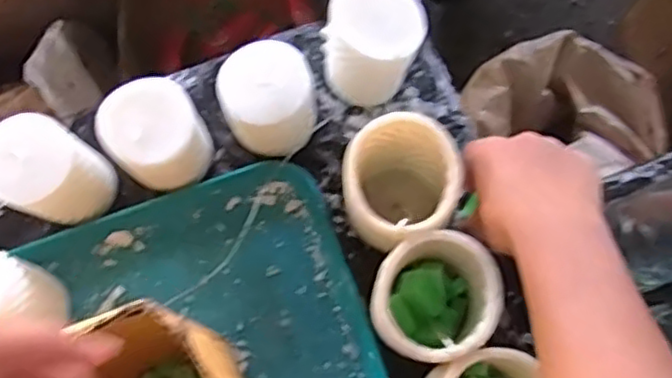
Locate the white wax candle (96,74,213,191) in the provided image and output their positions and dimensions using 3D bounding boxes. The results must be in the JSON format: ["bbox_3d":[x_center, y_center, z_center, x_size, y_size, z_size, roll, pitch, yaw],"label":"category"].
[{"bbox_3d":[-0.140,-0.036,0.535,0.074,0.101,0.067,-29,77,-7],"label":"white wax candle"}]

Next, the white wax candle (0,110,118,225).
[{"bbox_3d":[-0.228,-0.012,0.537,0.067,0.092,0.069,0,76,0],"label":"white wax candle"}]

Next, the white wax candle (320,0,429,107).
[{"bbox_3d":[0.029,-0.119,0.567,0.079,0.104,0.072,-8,76,-2],"label":"white wax candle"}]

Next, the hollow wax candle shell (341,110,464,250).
[{"bbox_3d":[0.048,0.001,0.528,0.082,0.111,0.079,0,76,0],"label":"hollow wax candle shell"}]

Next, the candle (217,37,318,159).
[{"bbox_3d":[-0.053,-0.068,0.552,0.075,0.101,0.065,-7,76,-2],"label":"candle"}]

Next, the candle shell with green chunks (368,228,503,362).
[{"bbox_3d":[0.068,0.085,0.503,0.090,0.104,0.083,-36,78,-9],"label":"candle shell with green chunks"}]

